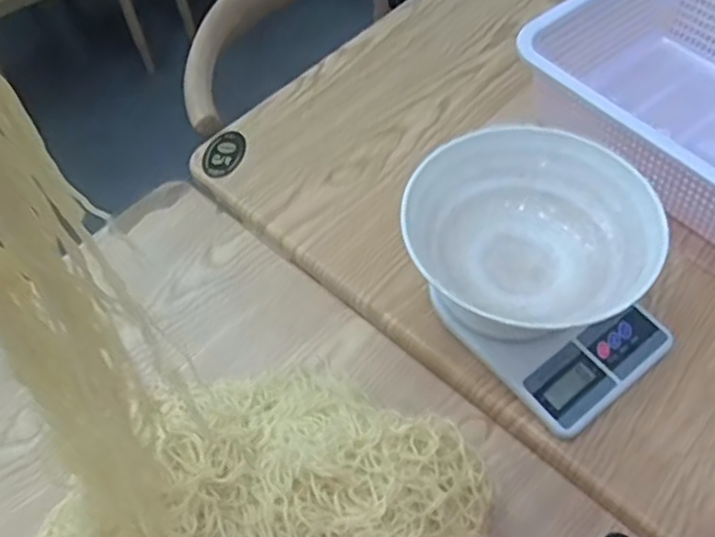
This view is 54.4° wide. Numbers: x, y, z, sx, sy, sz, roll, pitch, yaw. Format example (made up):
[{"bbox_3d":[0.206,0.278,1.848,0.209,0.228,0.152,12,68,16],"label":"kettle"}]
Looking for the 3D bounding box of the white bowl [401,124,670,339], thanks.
[{"bbox_3d":[0.158,-0.031,0.646,0.213,0.084,0.185,21,59,18],"label":"white bowl"}]

